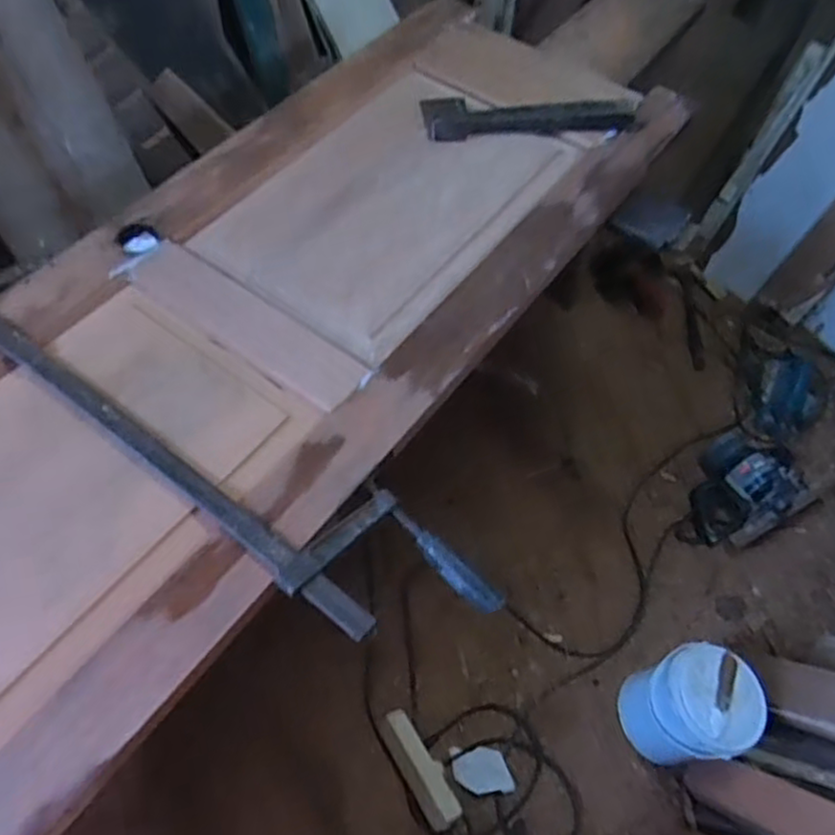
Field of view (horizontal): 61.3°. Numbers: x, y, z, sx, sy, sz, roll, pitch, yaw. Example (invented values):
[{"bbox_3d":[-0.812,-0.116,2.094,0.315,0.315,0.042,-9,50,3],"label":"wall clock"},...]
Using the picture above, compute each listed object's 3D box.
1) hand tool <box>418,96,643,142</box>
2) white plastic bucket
[{"bbox_3d":[0.186,-0.504,1.162,0.345,0.033,0.100,-1,58,-6],"label":"hand tool"},{"bbox_3d":[0.496,0.527,1.282,0.183,0.171,0.180,-19,61,-16],"label":"white plastic bucket"}]

